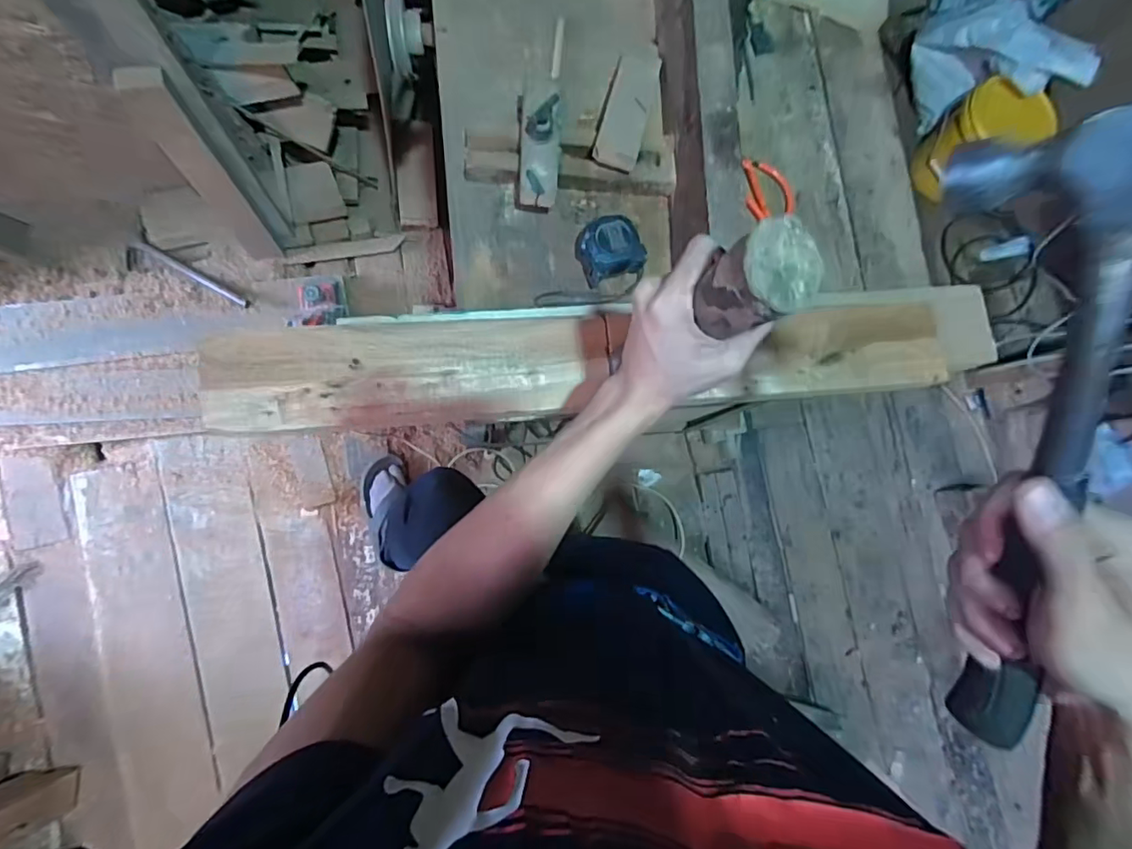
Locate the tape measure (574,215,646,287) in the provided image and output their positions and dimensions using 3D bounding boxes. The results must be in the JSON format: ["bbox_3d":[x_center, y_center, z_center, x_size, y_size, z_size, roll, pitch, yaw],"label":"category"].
[{"bbox_3d":[0.050,-0.199,0.614,0.064,0.038,0.066,-22,89,-9],"label":"tape measure"}]

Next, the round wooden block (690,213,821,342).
[{"bbox_3d":[0.103,-0.077,0.300,0.046,0.067,0.045,1,85,-8],"label":"round wooden block"}]

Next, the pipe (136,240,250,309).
[{"bbox_3d":[-0.838,-0.337,1.209,0.264,0.015,0.019,30,82,-5],"label":"pipe"}]

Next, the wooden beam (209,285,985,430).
[{"bbox_3d":[0.077,-0.068,0.528,0.775,0.033,0.099,-5,86,-9],"label":"wooden beam"}]

